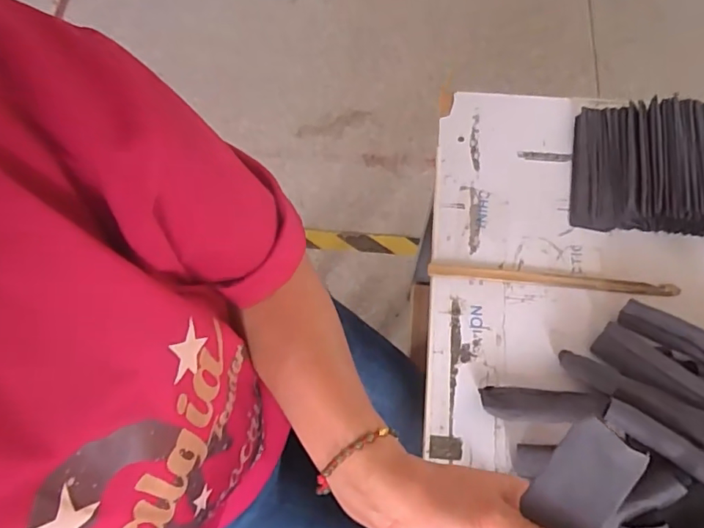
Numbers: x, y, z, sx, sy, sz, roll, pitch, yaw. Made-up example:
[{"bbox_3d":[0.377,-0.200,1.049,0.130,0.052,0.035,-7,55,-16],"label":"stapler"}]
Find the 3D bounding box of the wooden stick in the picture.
[{"bbox_3d":[0.221,0.017,0.580,0.269,0.004,0.016,5,69,4],"label":"wooden stick"}]

